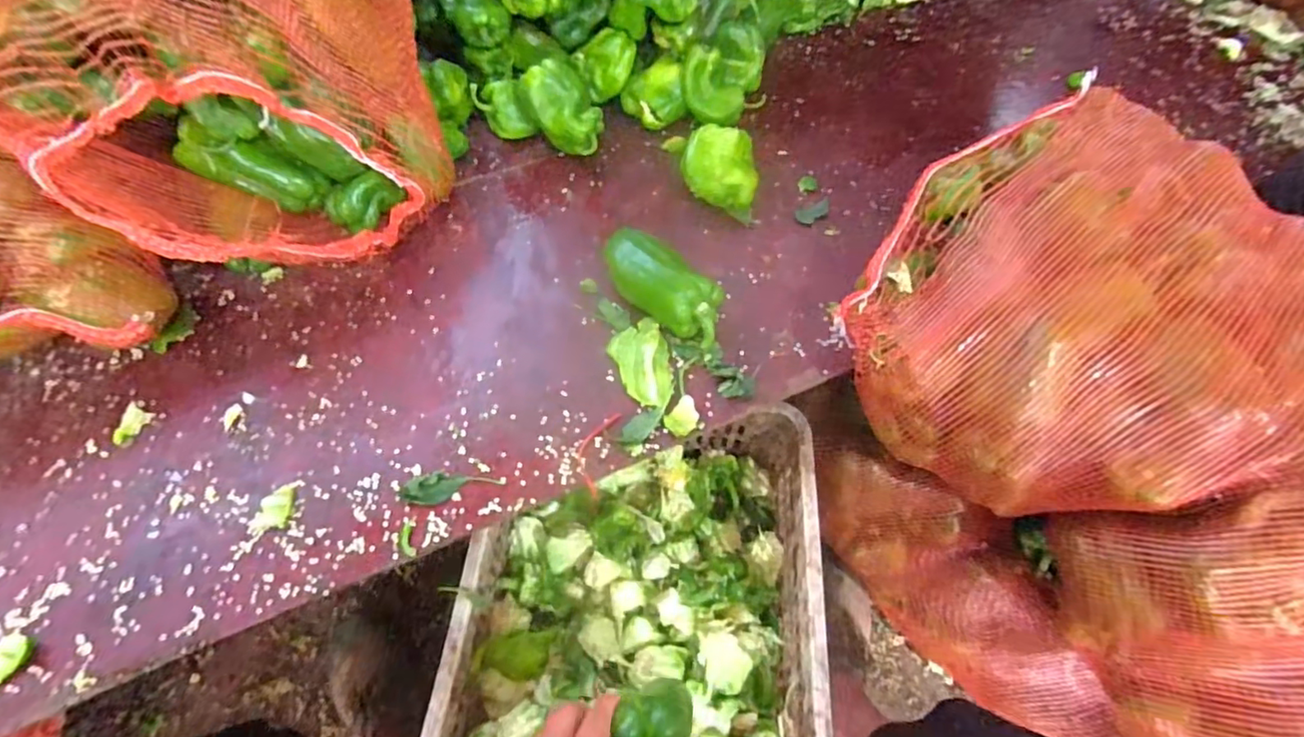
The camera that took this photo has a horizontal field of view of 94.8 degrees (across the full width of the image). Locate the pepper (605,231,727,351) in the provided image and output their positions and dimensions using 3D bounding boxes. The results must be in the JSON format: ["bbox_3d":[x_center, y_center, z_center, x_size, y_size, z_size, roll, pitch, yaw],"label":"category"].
[{"bbox_3d":[0.014,-0.095,0.663,0.166,0.062,0.066,41,65,8],"label":"pepper"}]

